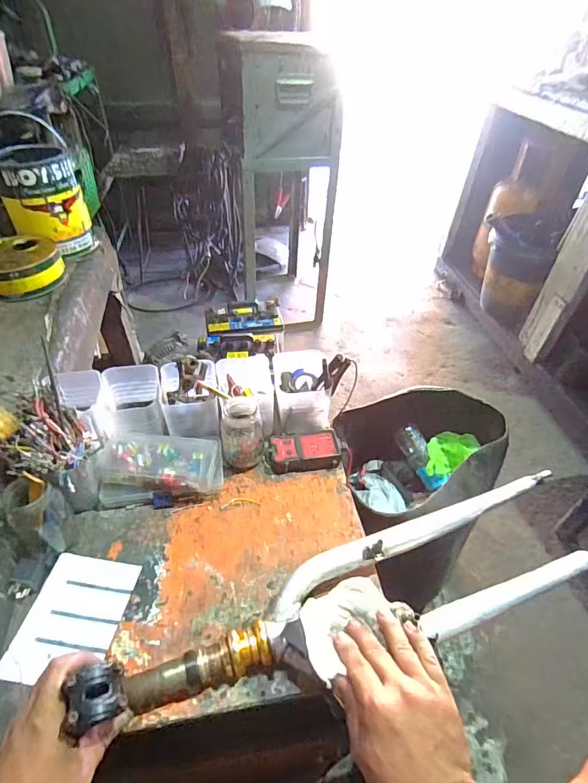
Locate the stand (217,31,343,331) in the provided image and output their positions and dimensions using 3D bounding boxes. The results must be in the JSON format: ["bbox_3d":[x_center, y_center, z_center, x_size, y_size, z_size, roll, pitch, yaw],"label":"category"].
[{"bbox_3d":[-0.054,-0.709,1.601,0.334,0.924,0.353,-8,44,-11],"label":"stand"}]

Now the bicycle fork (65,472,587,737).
[{"bbox_3d":[0.072,0.231,0.488,0.560,0.096,0.128,-14,45,-17],"label":"bicycle fork"}]

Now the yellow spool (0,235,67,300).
[{"bbox_3d":[-0.567,-0.256,0.901,0.164,0.067,0.163,25,47,22],"label":"yellow spool"}]

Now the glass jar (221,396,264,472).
[{"bbox_3d":[-0.078,0.065,0.663,0.061,0.097,0.067,-2,43,-5],"label":"glass jar"}]

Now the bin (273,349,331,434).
[{"bbox_3d":[0.012,-0.001,0.747,0.089,0.075,0.126,-2,43,-5],"label":"bin"}]

